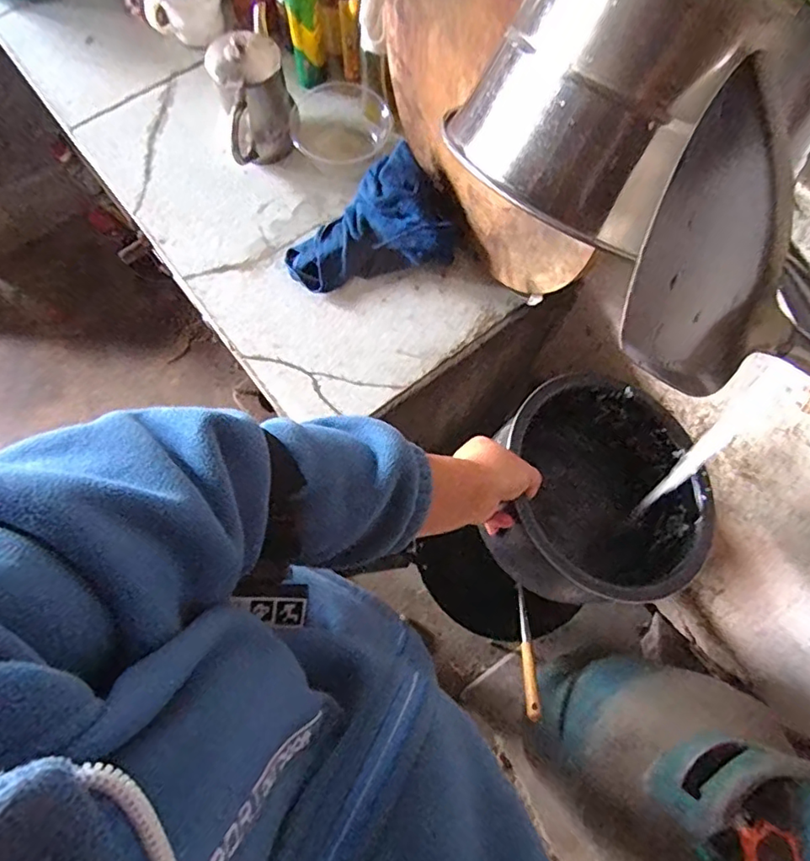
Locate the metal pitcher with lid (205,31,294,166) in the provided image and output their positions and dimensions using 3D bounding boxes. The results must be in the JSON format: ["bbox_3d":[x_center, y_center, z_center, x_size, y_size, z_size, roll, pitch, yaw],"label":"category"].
[{"bbox_3d":[-0.193,-0.425,0.727,0.091,0.112,0.118,-17,74,-5],"label":"metal pitcher with lid"}]

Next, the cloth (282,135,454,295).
[{"bbox_3d":[-0.050,-0.250,0.711,0.197,0.086,0.149,-33,76,-9],"label":"cloth"}]

